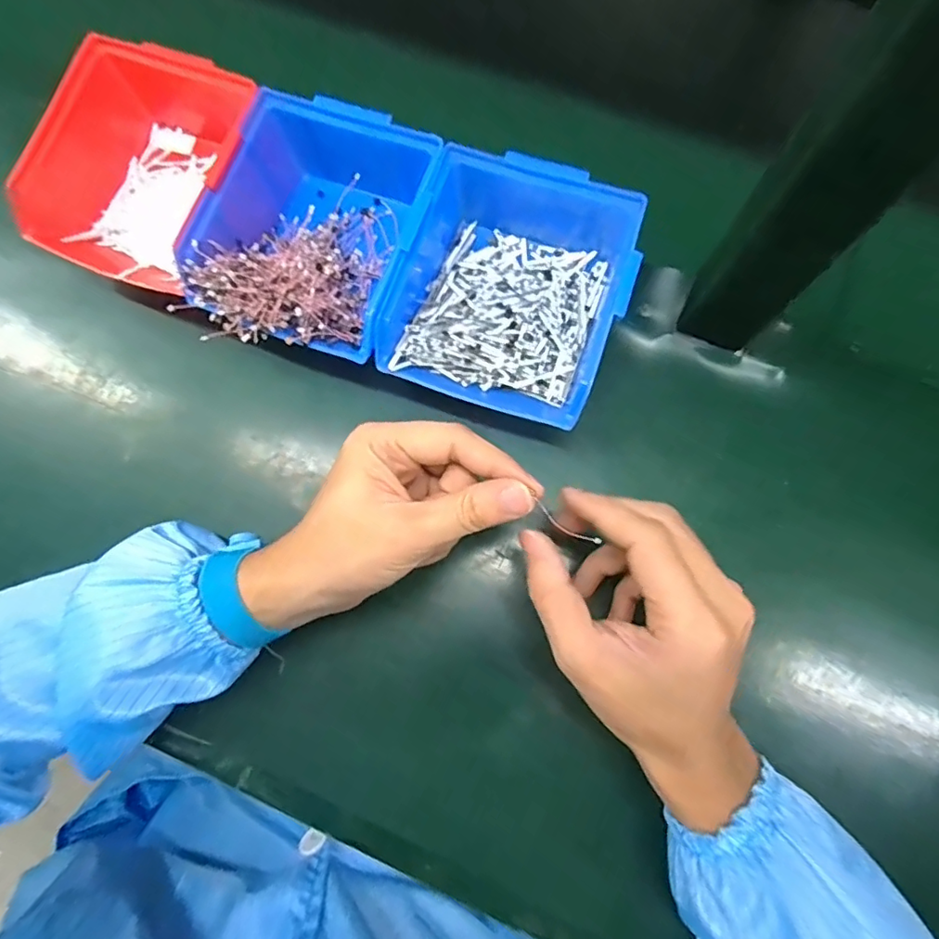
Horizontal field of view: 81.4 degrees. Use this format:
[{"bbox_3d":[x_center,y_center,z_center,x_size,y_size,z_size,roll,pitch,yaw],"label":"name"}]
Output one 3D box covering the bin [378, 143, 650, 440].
[{"bbox_3d":[0.027,-0.112,0.328,0.127,0.064,0.151,16,78,5],"label":"bin"}]

